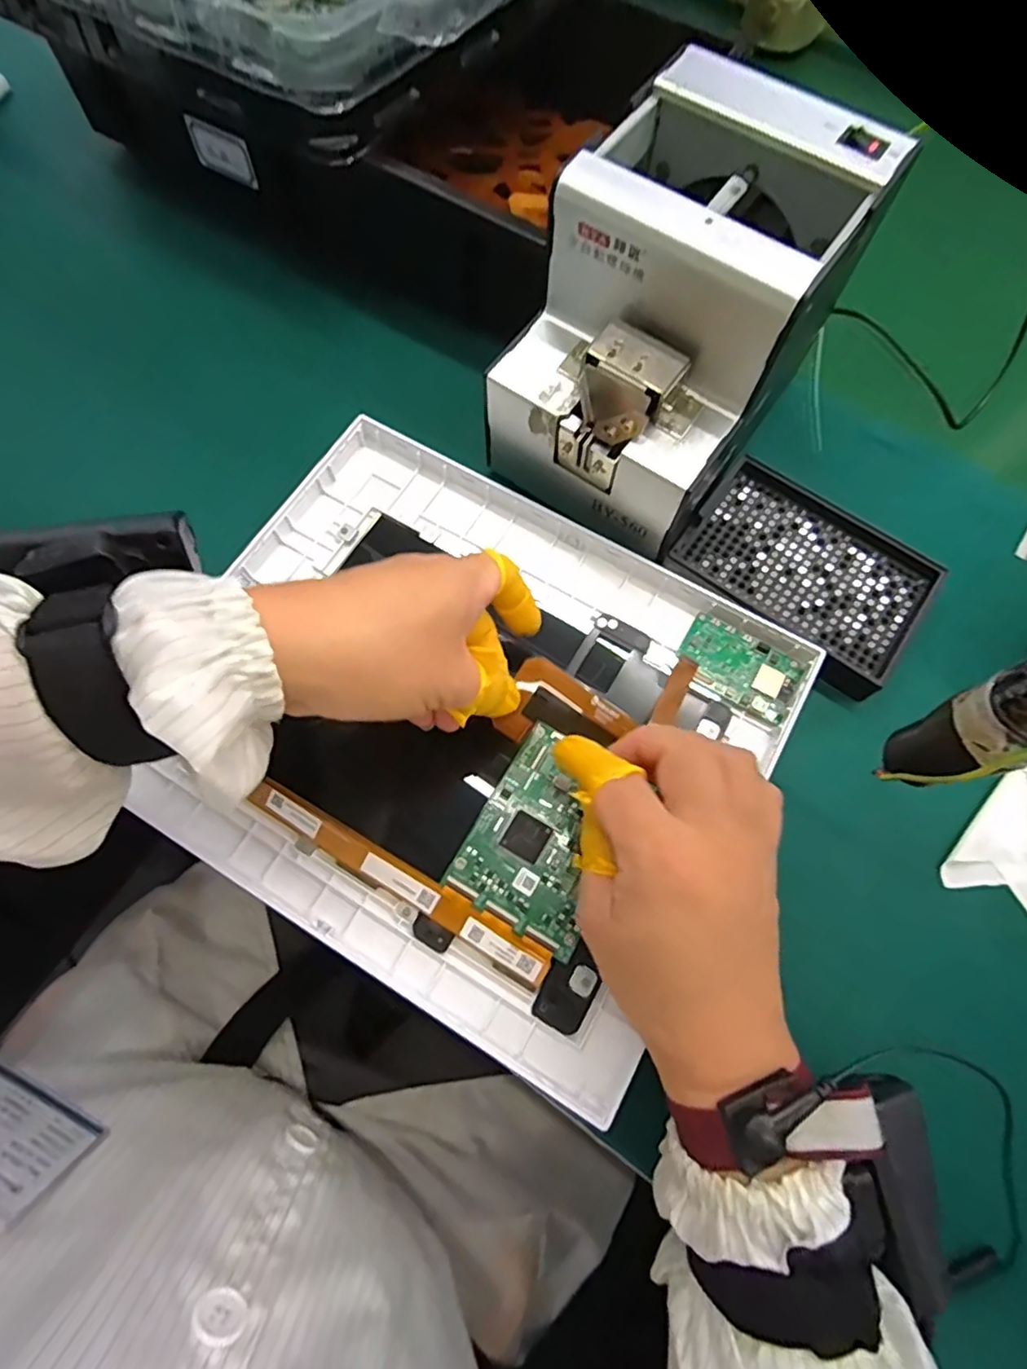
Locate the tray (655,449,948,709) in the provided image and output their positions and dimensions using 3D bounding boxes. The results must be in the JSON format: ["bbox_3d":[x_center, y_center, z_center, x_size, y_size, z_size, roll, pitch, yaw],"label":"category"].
[{"bbox_3d":[0.171,-0.068,0.360,0.135,0.016,0.098,35,73,10],"label":"tray"}]

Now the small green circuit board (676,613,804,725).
[{"bbox_3d":[0.123,-0.010,0.335,0.063,0.004,0.038,33,73,9],"label":"small green circuit board"}]

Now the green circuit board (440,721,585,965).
[{"bbox_3d":[0.017,0.073,0.299,0.067,0.004,0.089,30,72,8],"label":"green circuit board"}]

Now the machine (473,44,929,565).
[{"bbox_3d":[0.085,-0.187,0.327,0.129,0.137,0.170,34,73,10],"label":"machine"}]

